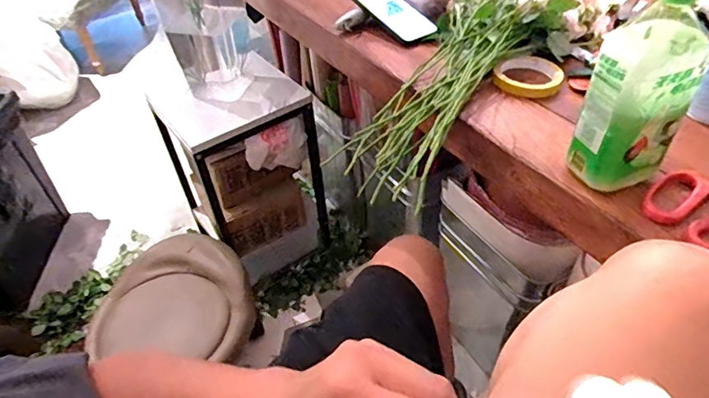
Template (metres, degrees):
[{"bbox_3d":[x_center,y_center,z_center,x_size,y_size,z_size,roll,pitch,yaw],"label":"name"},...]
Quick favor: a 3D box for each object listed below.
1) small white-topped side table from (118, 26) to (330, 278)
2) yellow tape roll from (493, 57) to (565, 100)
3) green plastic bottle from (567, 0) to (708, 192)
[{"bbox_3d":[-0.273,-0.049,1.329,0.305,0.594,0.302,-30,50,-23],"label":"small white-topped side table"},{"bbox_3d":[0.256,-0.181,0.713,0.092,0.019,0.092,-3,45,3],"label":"yellow tape roll"},{"bbox_3d":[0.291,-0.106,0.497,0.091,0.210,0.074,-18,46,-12],"label":"green plastic bottle"}]

